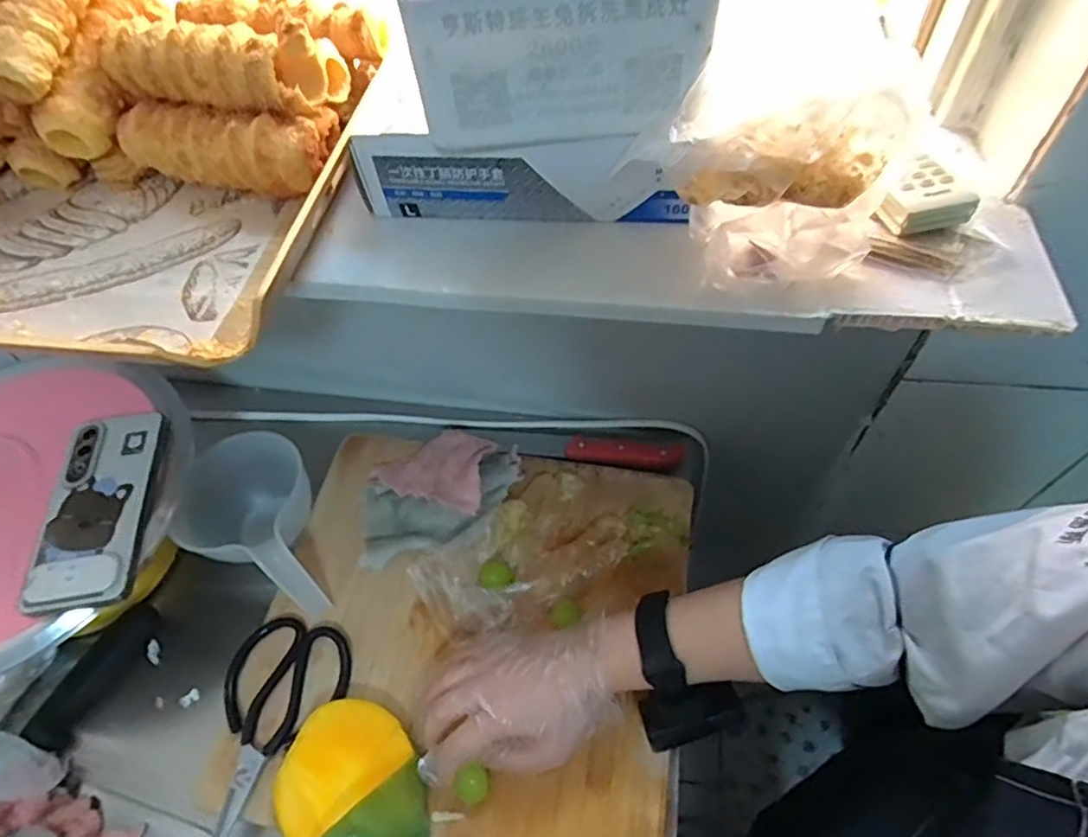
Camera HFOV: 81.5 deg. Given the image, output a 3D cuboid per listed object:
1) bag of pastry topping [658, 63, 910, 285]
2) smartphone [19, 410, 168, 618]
[{"bbox_3d":[0.125,-0.126,0.335,0.108,0.087,0.080,19,60,17],"label":"bag of pastry topping"},{"bbox_3d":[-0.347,0.068,0.492,0.074,0.013,0.163,-10,56,-2],"label":"smartphone"}]

